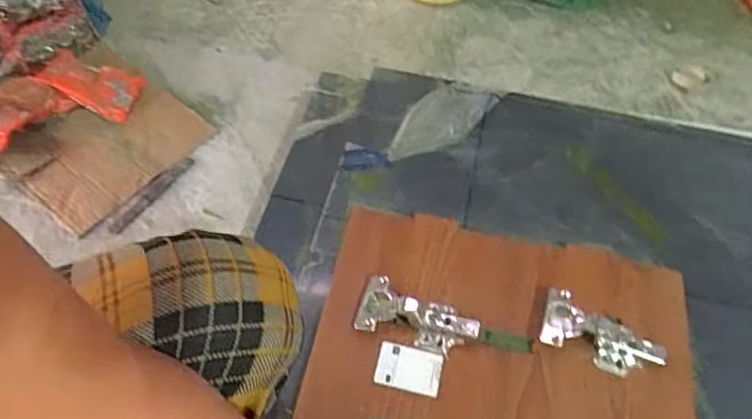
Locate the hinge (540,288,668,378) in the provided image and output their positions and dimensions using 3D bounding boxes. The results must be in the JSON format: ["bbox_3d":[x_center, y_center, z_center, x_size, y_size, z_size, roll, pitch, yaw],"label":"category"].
[{"bbox_3d":[0.218,0.124,0.539,0.114,0.031,0.054,19,59,12],"label":"hinge"}]

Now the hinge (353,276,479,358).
[{"bbox_3d":[0.042,0.107,0.549,0.115,0.028,0.053,16,58,10],"label":"hinge"}]

